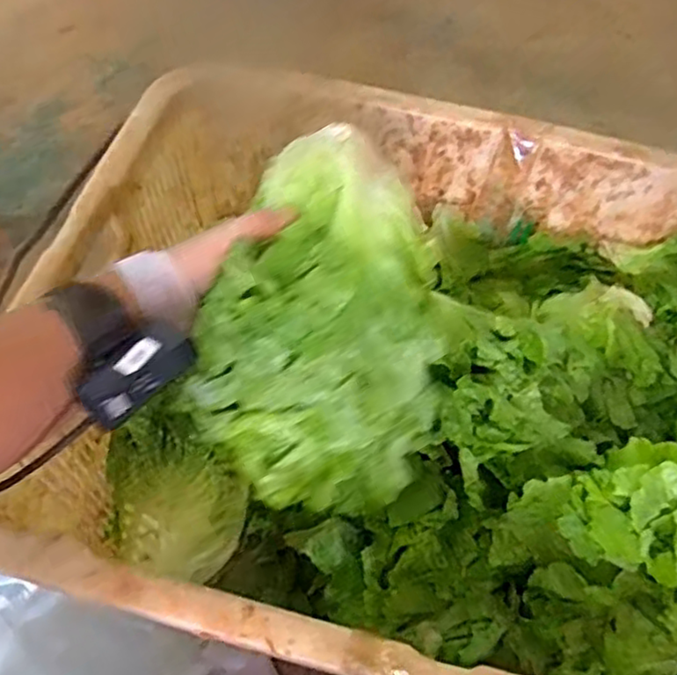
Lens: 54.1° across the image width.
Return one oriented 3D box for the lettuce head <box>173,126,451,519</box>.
[{"bbox_3d":[-0.002,-0.003,0.453,0.148,0.134,0.221,18,60,9],"label":"lettuce head"}]

